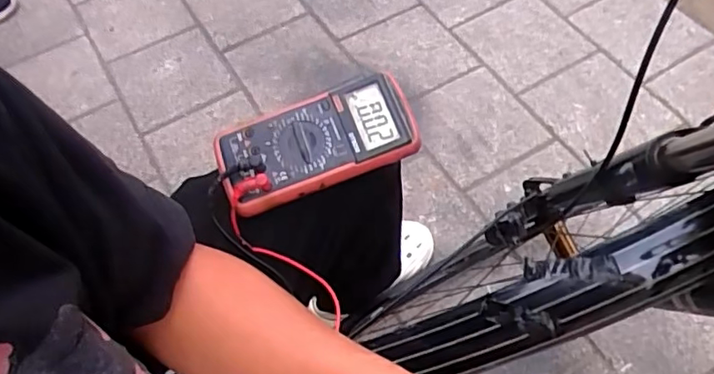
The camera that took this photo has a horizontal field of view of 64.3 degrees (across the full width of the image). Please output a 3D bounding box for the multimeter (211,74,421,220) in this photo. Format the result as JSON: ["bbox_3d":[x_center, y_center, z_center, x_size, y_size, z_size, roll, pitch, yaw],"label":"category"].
[{"bbox_3d":[-0.038,-0.043,0.530,0.182,0.038,0.086,-19,74,-1],"label":"multimeter"}]

